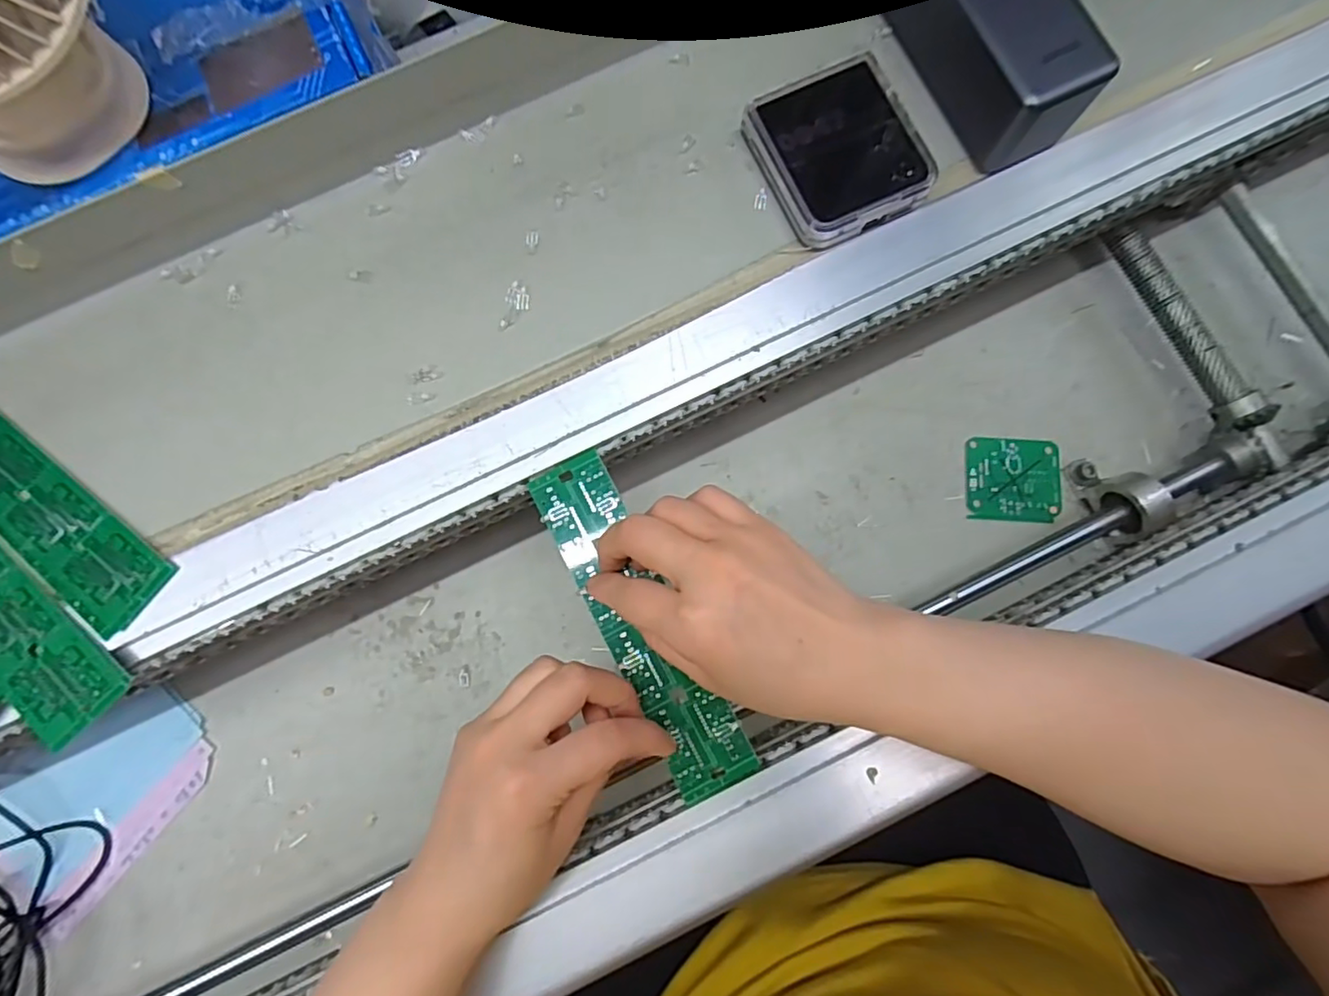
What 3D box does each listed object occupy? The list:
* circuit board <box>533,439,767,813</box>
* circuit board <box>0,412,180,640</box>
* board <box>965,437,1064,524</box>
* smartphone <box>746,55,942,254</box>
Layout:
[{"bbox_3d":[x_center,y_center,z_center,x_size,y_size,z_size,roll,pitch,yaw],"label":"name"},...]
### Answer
[{"bbox_3d":[-0.014,0.063,0.316,0.042,0.005,0.183,-27,81,-3],"label":"circuit board"},{"bbox_3d":[-0.336,0.000,0.319,0.179,0.004,0.048,38,84,6],"label":"circuit board"},{"bbox_3d":[0.248,-0.012,0.429,0.066,0.005,0.059,3,80,2],"label":"board"},{"bbox_3d":[0.095,-0.188,0.331,0.078,0.021,0.087,-24,82,-3],"label":"smartphone"}]

